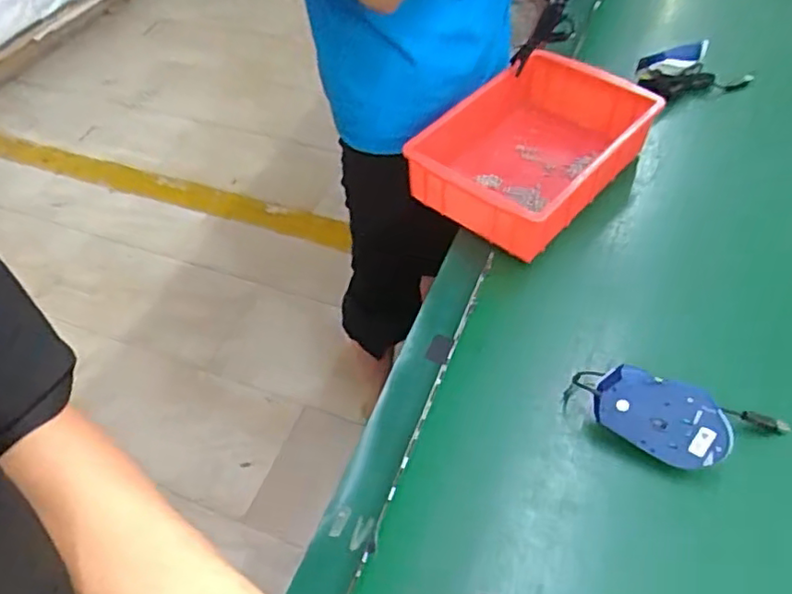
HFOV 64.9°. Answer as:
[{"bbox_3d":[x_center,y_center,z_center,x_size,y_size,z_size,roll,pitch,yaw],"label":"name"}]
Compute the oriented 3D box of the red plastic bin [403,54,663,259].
[{"bbox_3d":[0.176,-0.185,0.801,0.205,0.097,0.283,32,61,27],"label":"red plastic bin"}]

